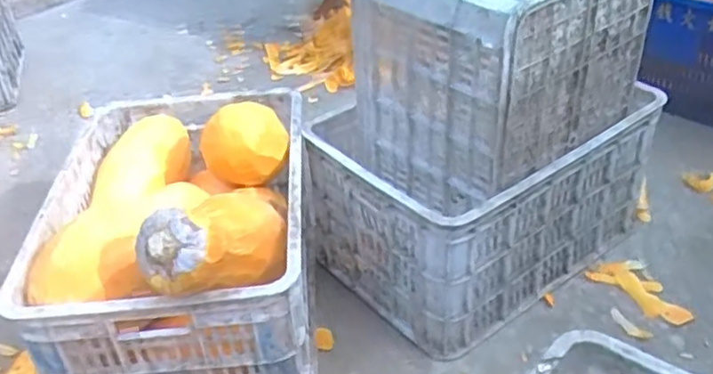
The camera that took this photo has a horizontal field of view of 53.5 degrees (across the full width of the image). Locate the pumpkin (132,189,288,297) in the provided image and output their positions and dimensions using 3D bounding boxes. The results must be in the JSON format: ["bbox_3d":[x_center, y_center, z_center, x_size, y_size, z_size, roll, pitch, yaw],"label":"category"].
[{"bbox_3d":[-0.152,0.060,0.843,0.124,0.093,0.224,18,16,23],"label":"pumpkin"}]

